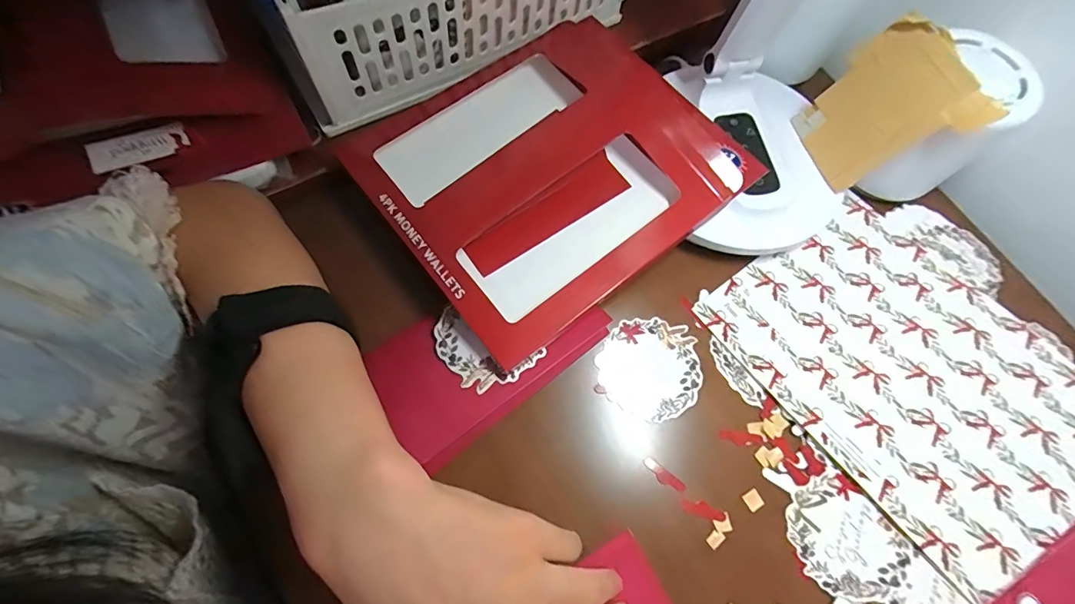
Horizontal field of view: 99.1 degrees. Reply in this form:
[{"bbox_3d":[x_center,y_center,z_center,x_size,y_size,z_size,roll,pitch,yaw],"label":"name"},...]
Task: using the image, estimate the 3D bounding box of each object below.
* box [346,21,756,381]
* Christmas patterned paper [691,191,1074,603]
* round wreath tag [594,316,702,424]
[{"bbox_3d":[0.018,-0.101,0.314,0.243,0.021,0.188,-36,76,-16],"label":"box"},{"bbox_3d":[0.250,0.046,0.305,0.172,0.005,0.232,-33,70,-13],"label":"Christmas patterned paper"},{"bbox_3d":[0.075,0.044,0.306,0.067,0.004,0.067,2,69,-4],"label":"round wreath tag"}]

